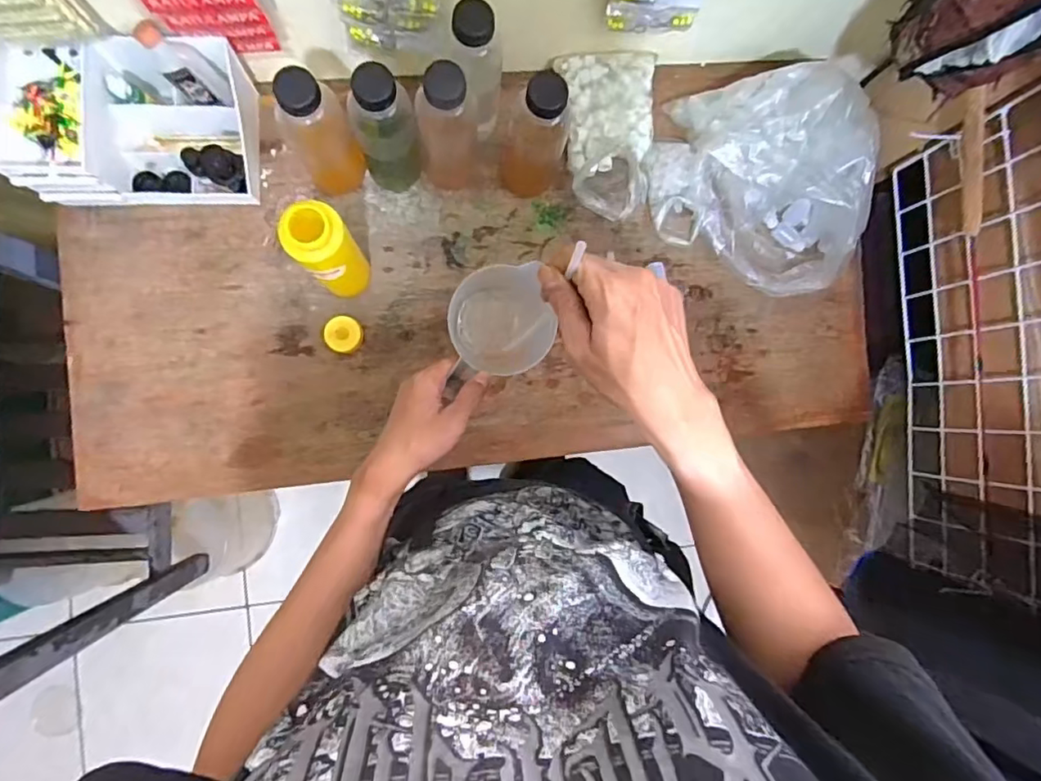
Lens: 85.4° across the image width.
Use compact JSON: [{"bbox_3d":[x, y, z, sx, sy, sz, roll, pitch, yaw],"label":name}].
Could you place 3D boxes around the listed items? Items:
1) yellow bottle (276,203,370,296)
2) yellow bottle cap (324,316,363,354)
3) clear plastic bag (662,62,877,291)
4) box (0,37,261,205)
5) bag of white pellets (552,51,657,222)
[{"bbox_3d":[-0.199,-0.141,0.602,0.054,0.186,0.050,0,87,-6],"label":"yellow bottle"},{"bbox_3d":[-0.215,-0.068,0.685,0.044,0.011,0.043,0,87,-6],"label":"yellow bottle cap"},{"bbox_3d":[0.302,-0.257,0.679,0.230,0.136,0.207,23,85,-4],"label":"clear plastic bag"},{"bbox_3d":[-0.424,-0.295,0.625,0.246,0.107,0.155,-5,88,-6],"label":"box"},{"bbox_3d":[0.110,-0.326,0.703,0.115,0.050,0.195,-2,88,-6],"label":"bag of white pellets"}]

